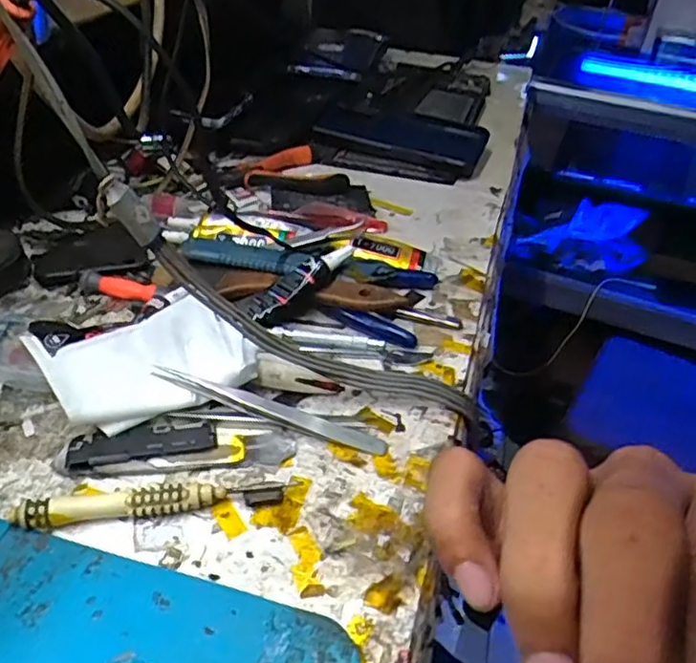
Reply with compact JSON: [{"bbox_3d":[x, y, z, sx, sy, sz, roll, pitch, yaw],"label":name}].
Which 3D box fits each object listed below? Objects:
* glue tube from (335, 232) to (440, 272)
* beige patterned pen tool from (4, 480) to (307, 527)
[{"bbox_3d":[0.029,-0.058,0.479,0.078,0.015,0.021,14,37,-10],"label":"glue tube"},{"bbox_3d":[-0.087,0.076,0.302,0.124,0.013,0.016,-5,39,-11],"label":"beige patterned pen tool"}]

